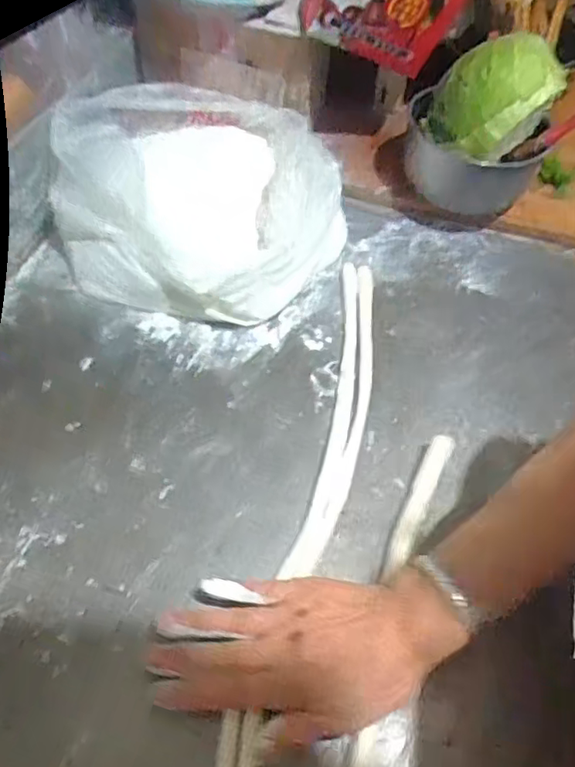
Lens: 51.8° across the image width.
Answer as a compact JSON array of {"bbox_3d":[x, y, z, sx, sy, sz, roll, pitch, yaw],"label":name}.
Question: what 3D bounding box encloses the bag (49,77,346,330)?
[{"bbox_3d":[-0.095,-0.190,0.615,0.257,0.125,0.229,22,56,12],"label":"bag"}]

